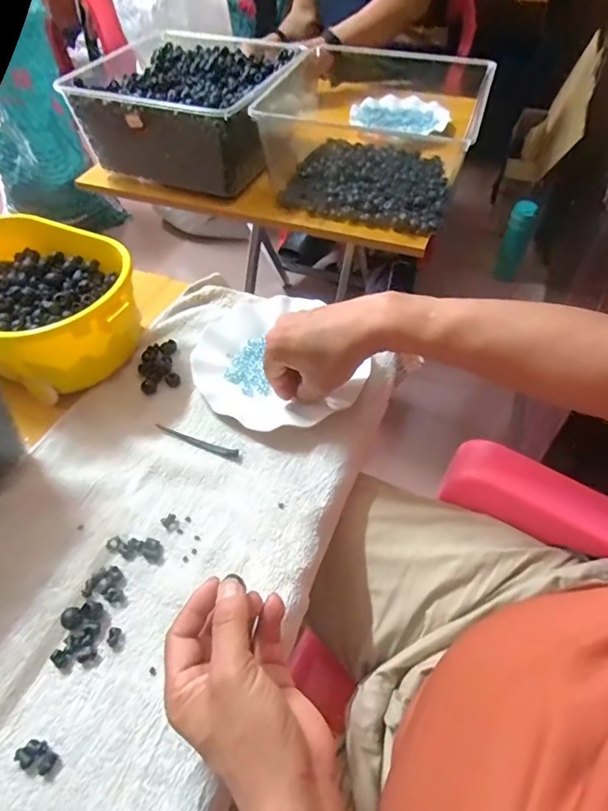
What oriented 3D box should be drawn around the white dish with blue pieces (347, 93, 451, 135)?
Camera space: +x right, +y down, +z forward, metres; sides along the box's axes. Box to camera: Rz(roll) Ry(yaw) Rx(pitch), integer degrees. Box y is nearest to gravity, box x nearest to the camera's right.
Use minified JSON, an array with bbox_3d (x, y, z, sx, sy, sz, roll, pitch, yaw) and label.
[{"bbox_3d":[0.184,-0.559,0.952,0.183,0.028,0.114,7,50,7],"label":"white dish with blue pieces"}]

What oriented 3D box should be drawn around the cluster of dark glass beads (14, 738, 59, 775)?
[{"bbox_3d":[-0.173,0.227,0.320,0.026,0.004,0.016,12,51,11],"label":"cluster of dark glass beads"}]

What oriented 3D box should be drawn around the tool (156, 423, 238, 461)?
[{"bbox_3d":[-0.103,0.034,0.477,0.089,0.007,0.009,19,53,16],"label":"tool"}]

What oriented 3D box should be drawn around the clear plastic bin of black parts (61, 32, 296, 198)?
[{"bbox_3d":[-0.175,-0.496,0.823,0.301,0.130,0.318,11,51,10],"label":"clear plastic bin of black parts"}]

